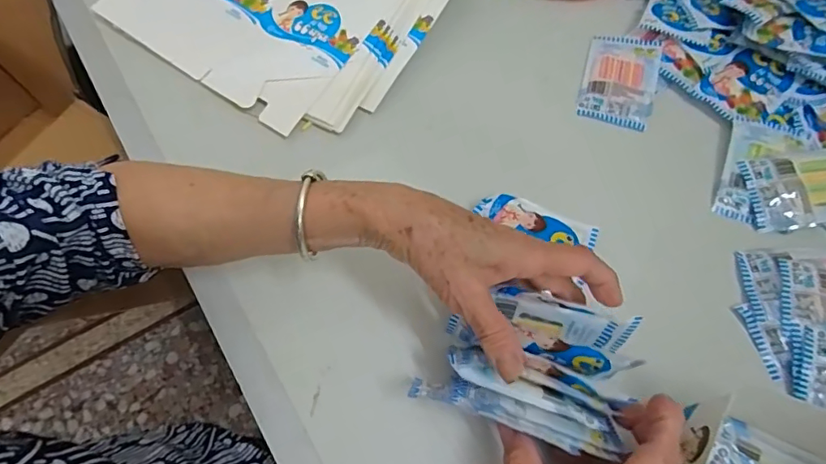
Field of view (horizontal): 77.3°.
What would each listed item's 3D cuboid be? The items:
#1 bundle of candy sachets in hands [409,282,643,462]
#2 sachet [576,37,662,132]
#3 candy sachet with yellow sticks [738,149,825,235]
[{"bbox_3d":[0.079,0.088,0.339,0.115,0.053,0.085,17,70,7],"label":"bundle of candy sachets in hands"},{"bbox_3d":[0.195,-0.145,0.489,0.066,0.008,0.103,16,65,6],"label":"sachet"},{"bbox_3d":[0.328,-0.036,0.428,0.093,0.014,0.064,-7,65,-5],"label":"candy sachet with yellow sticks"}]

